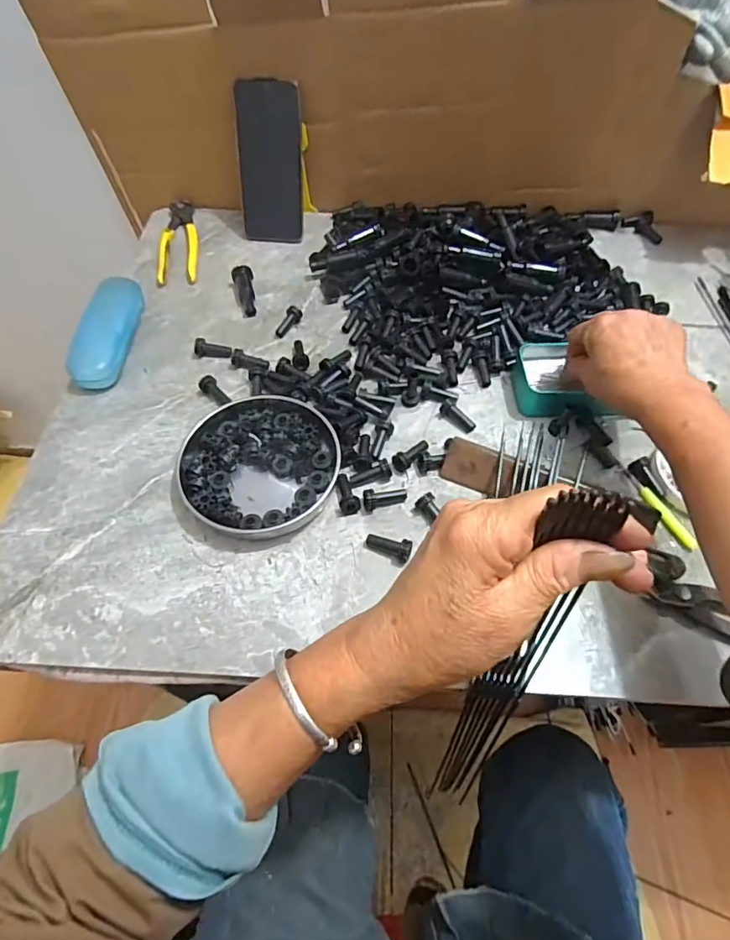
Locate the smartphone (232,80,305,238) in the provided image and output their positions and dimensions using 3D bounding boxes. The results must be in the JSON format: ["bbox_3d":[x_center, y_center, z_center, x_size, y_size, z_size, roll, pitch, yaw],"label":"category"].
[{"bbox_3d":[-0.114,-0.366,0.608,0.076,0.163,0.011,4,35,2],"label":"smartphone"}]

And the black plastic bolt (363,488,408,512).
[{"bbox_3d":[0.018,0.025,0.436,0.038,0.015,0.014,-5,57,-4],"label":"black plastic bolt"}]

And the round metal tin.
[{"bbox_3d":[-0.095,-0.006,0.452,0.134,0.025,0.140,0,57,0],"label":"round metal tin"}]

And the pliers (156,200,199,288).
[{"bbox_3d":[-0.235,-0.292,0.638,0.047,0.013,0.162,-7,57,-5],"label":"pliers"}]

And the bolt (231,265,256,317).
[{"bbox_3d":[-0.137,-0.208,0.586,0.022,0.018,0.072,-14,58,-10],"label":"bolt"}]

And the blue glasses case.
[{"bbox_3d":[-0.274,-0.148,0.535,0.046,0.039,0.143,3,57,2],"label":"blue glasses case"}]

